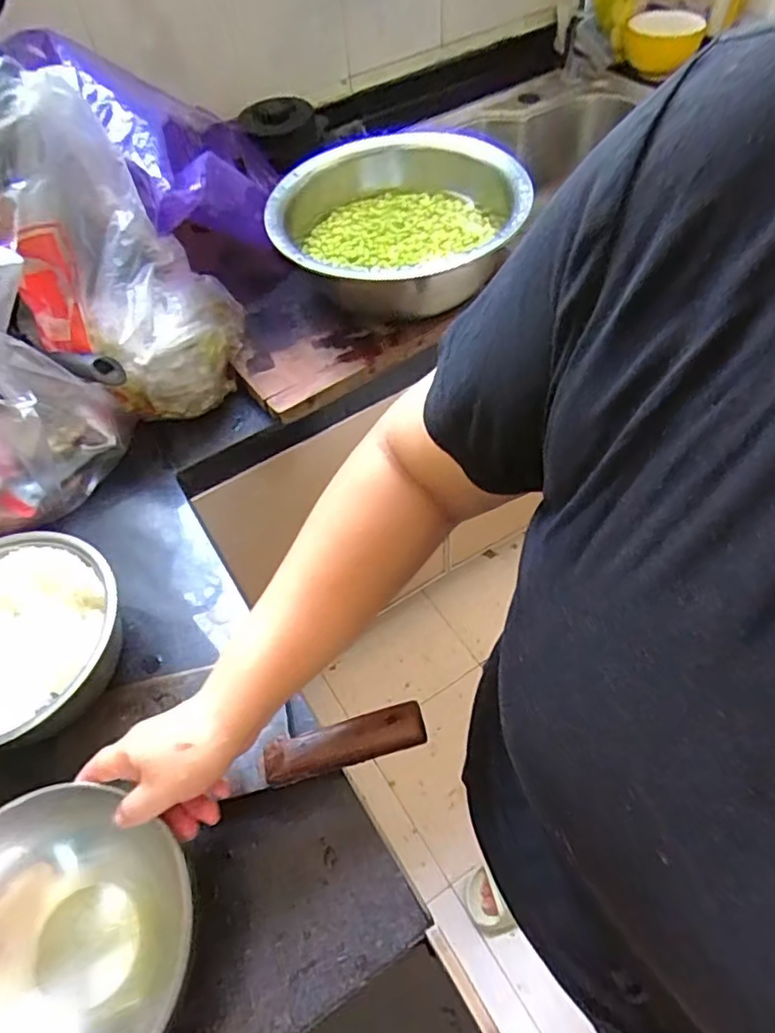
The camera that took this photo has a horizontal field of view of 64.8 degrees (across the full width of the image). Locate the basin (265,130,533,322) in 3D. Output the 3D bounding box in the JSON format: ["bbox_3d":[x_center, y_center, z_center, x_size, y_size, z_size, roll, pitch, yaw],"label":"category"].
[{"bbox_3d":[0.015,-0.345,0.734,0.280,0.093,0.275,-2,55,3],"label":"basin"}]

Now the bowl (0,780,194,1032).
[{"bbox_3d":[-0.204,0.261,0.373,0.140,0.067,0.174,-13,55,-4],"label":"bowl"}]

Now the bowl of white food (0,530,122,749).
[{"bbox_3d":[-0.309,0.108,0.507,0.175,0.061,0.181,-2,55,3],"label":"bowl of white food"}]

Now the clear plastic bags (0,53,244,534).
[{"bbox_3d":[-0.323,-0.192,0.589,0.221,0.257,0.359,9,57,11],"label":"clear plastic bags"}]

